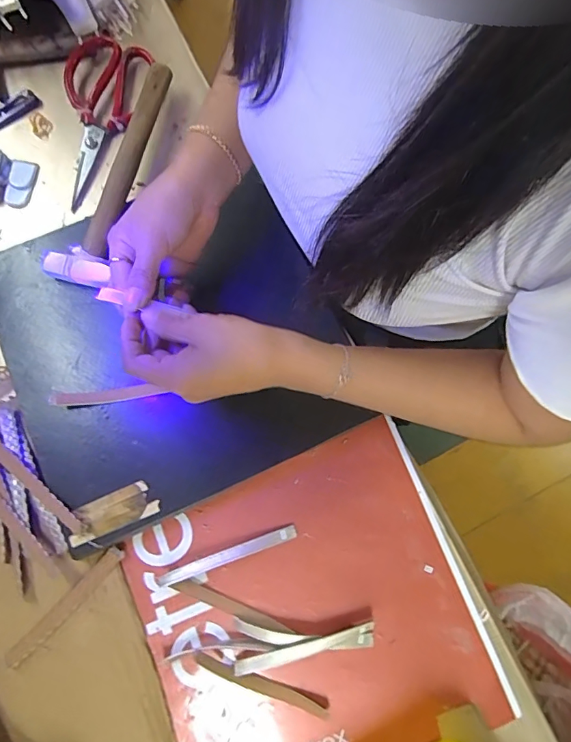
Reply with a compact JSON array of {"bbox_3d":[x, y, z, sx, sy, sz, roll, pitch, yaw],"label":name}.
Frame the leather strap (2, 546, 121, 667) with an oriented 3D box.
[{"bbox_3d":[-0.198,0.213,0.398,0.016,0.004,0.130,43,82,7],"label":"leather strap"}]

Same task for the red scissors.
[{"bbox_3d":[-0.219,-0.279,0.481,0.077,0.024,0.193,21,80,3],"label":"red scissors"}]

